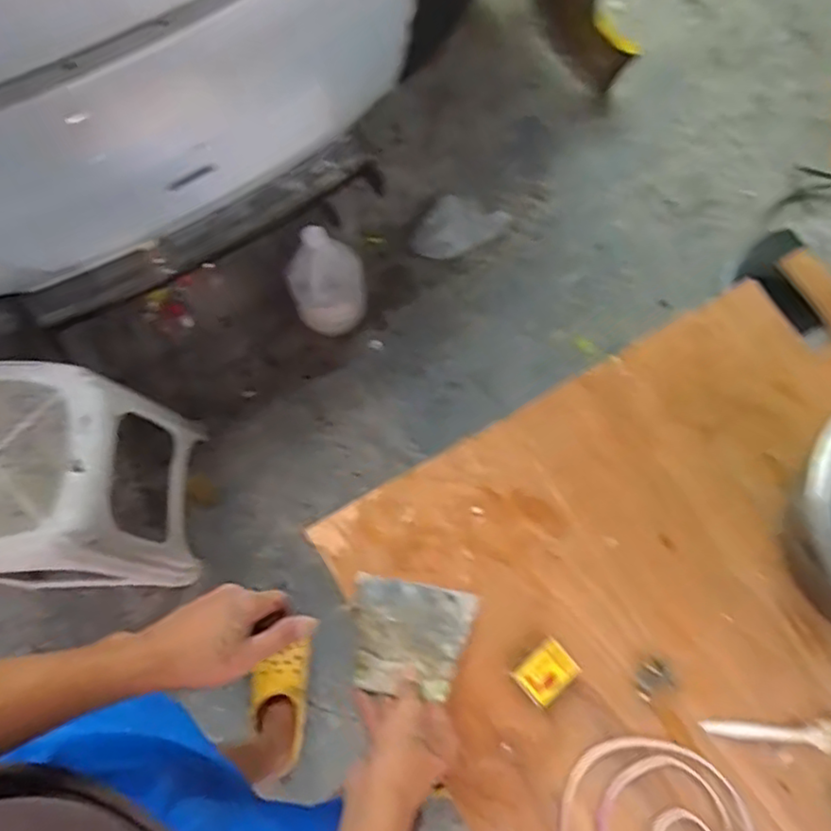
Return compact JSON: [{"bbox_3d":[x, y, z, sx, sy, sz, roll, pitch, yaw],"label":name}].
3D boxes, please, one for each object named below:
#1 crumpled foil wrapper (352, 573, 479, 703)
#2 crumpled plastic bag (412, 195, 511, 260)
[{"bbox_3d":[-0.005,0.200,0.574,0.108,0.026,0.093,10,74,1],"label":"crumpled foil wrapper"},{"bbox_3d":[0.103,-0.465,1.545,0.248,0.072,0.125,-30,77,-10],"label":"crumpled plastic bag"}]

